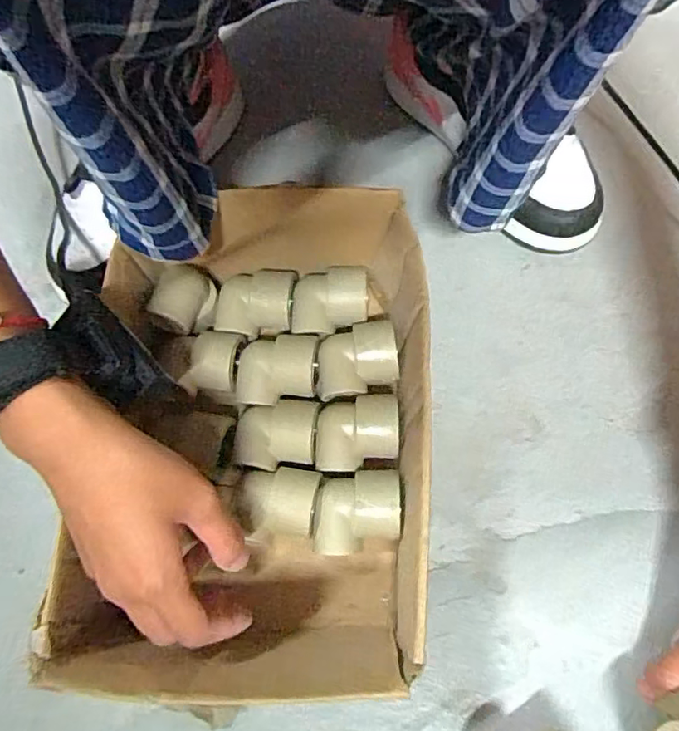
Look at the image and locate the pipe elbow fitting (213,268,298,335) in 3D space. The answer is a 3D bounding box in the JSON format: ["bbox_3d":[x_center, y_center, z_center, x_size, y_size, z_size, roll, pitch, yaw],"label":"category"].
[{"bbox_3d":[-0.064,-0.046,0.418,0.061,0.032,0.041,-7,72,1],"label":"pipe elbow fitting"}]

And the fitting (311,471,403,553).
[{"bbox_3d":[0.013,0.098,0.370,0.056,0.051,0.054,0,72,3],"label":"fitting"}]

